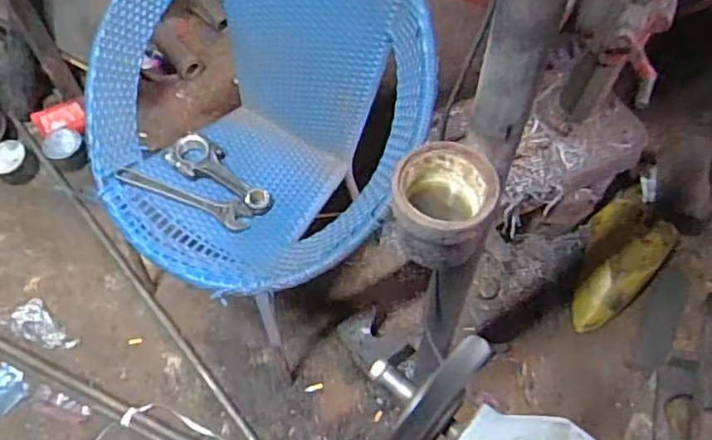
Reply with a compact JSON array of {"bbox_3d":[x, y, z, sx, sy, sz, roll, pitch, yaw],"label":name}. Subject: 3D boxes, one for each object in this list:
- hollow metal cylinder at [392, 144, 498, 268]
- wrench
[{"bbox_3d":[0.097,-0.009,0.693,0.108,0.118,0.112,13,60,6],"label":"hollow metal cylinder"},{"bbox_3d":[-0.358,-0.054,1.264,0.304,0.018,0.058,22,61,11],"label":"wrench"}]

